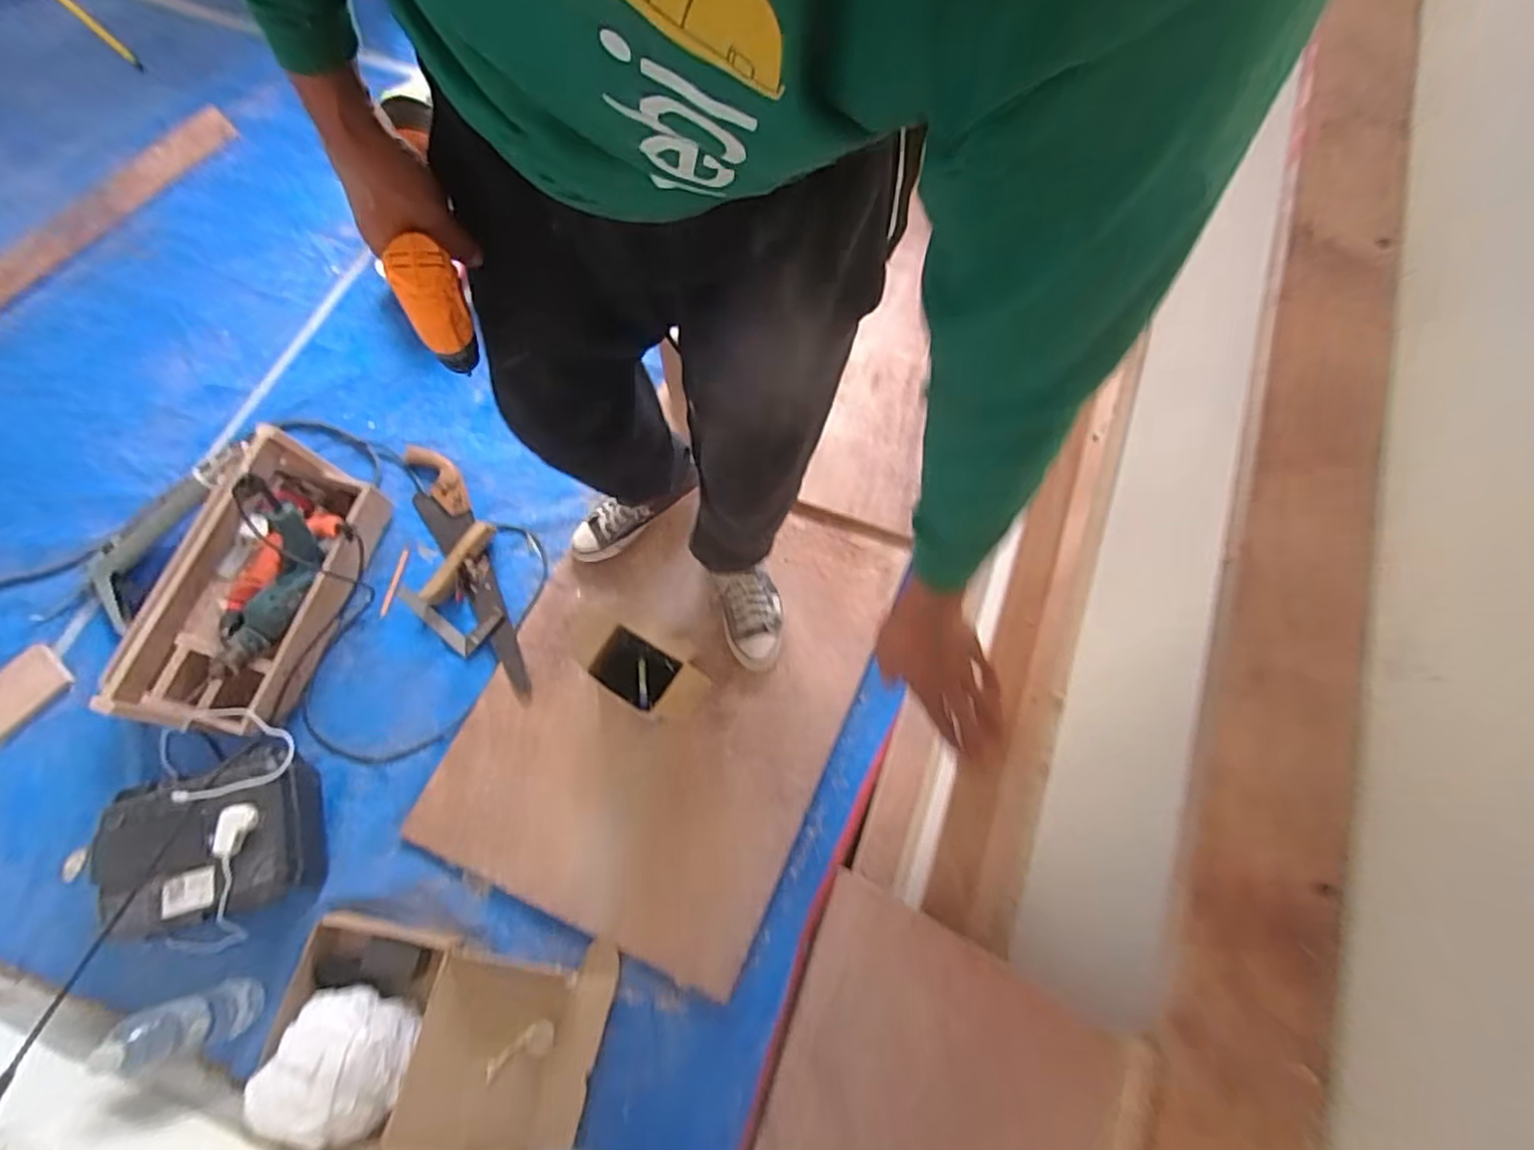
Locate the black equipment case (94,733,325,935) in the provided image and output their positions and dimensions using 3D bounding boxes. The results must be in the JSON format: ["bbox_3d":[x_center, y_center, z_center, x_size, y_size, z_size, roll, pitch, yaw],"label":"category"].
[{"bbox_3d":[-0.863,0.414,1.063,0.251,0.153,0.250,-14,72,-7],"label":"black equipment case"}]

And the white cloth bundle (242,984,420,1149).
[{"bbox_3d":[-0.617,0.699,0.965,0.184,0.091,0.177,1,71,-2],"label":"white cloth bundle"}]

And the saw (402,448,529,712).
[{"bbox_3d":[-0.575,-0.011,1.293,0.093,0.019,0.567,-22,73,-9],"label":"saw"}]

